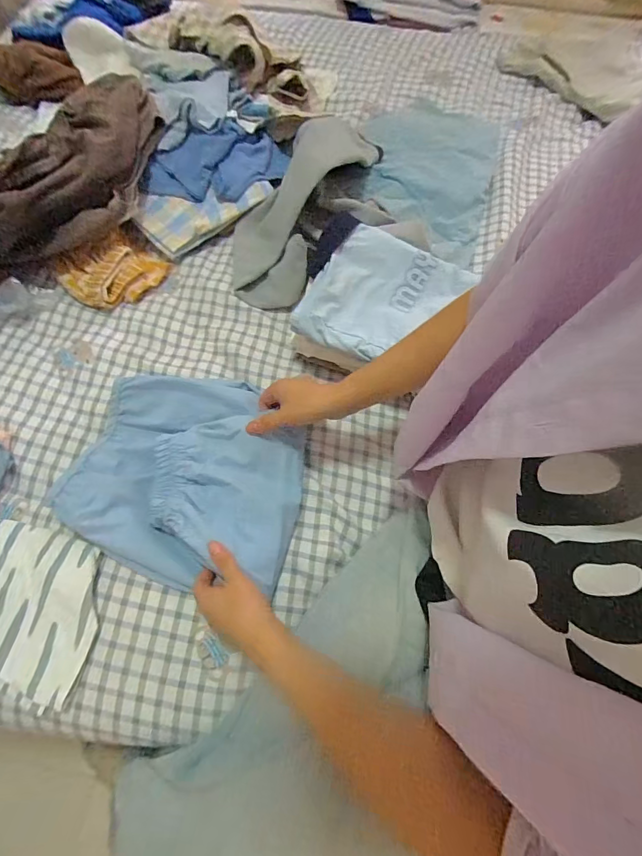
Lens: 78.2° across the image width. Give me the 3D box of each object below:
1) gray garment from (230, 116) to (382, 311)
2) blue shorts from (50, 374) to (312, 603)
[{"bbox_3d":[-0.032,-0.349,0.603,0.141,0.076,0.362,23,68,8],"label":"gray garment"},{"bbox_3d":[-0.141,0.044,0.438,0.245,0.033,0.227,15,67,5],"label":"blue shorts"}]

